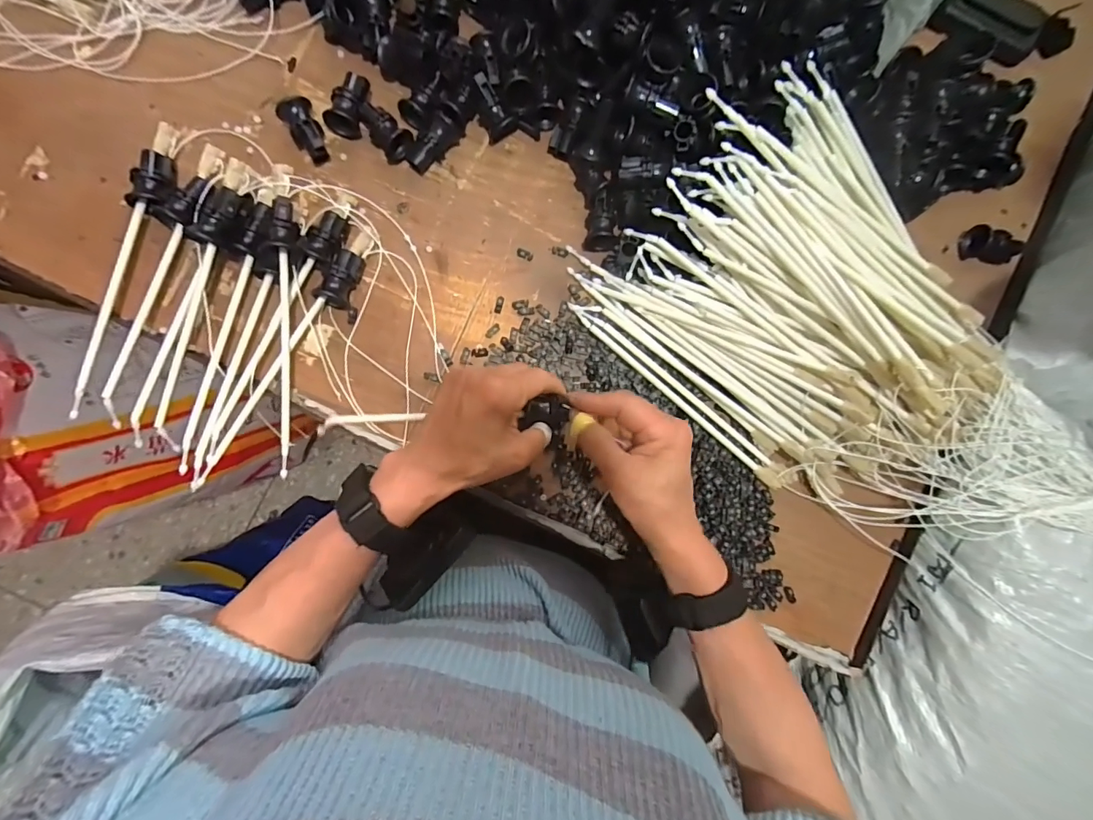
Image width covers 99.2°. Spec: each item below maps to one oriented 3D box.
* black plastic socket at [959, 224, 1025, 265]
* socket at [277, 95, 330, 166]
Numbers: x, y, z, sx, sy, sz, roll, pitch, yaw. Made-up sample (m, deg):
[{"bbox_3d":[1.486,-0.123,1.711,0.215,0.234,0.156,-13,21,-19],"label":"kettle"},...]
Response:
[{"bbox_3d":[0.419,-0.156,0.439,0.044,0.033,0.029,16,88,-4],"label":"black plastic socket"},{"bbox_3d":[-0.205,-0.237,0.395,0.027,0.023,0.051,-23,91,-5],"label":"socket"}]

